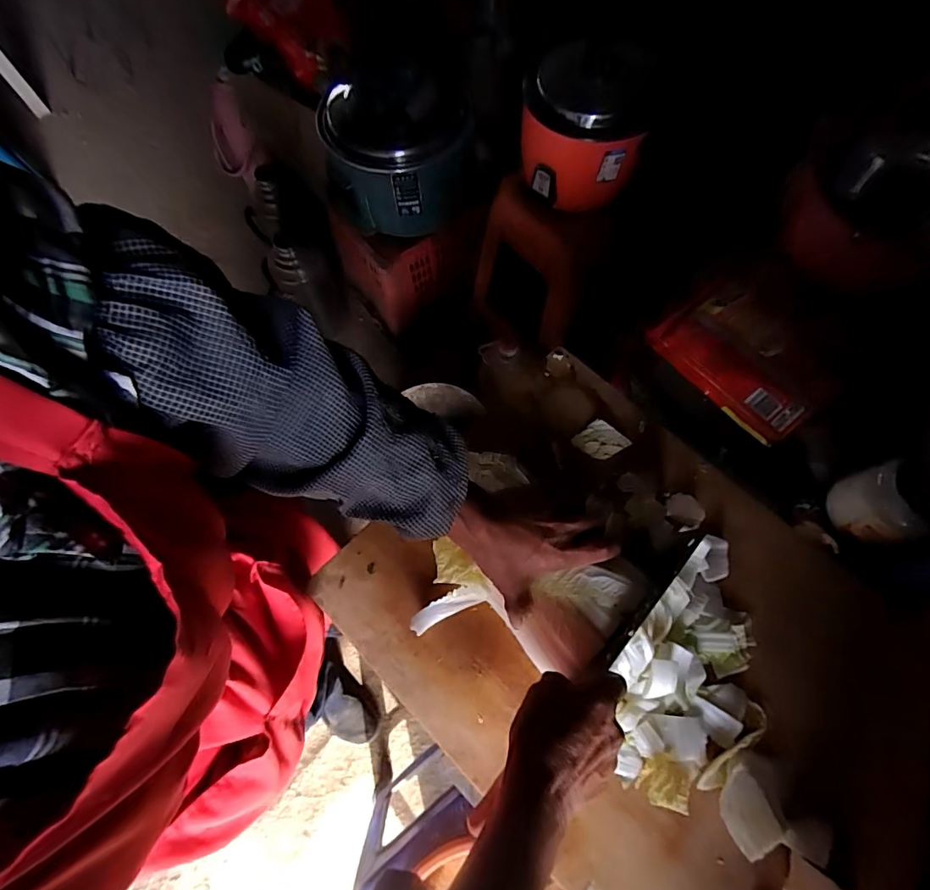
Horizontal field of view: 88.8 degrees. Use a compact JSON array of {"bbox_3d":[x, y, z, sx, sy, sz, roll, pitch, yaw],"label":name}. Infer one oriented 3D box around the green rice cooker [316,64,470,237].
[{"bbox_3d":[-0.164,-0.706,1.159,0.328,0.266,0.315,0,70,0],"label":"green rice cooker"}]

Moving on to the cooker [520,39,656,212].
[{"bbox_3d":[0.224,-0.609,0.930,0.215,0.223,0.215,0,70,0],"label":"cooker"}]

